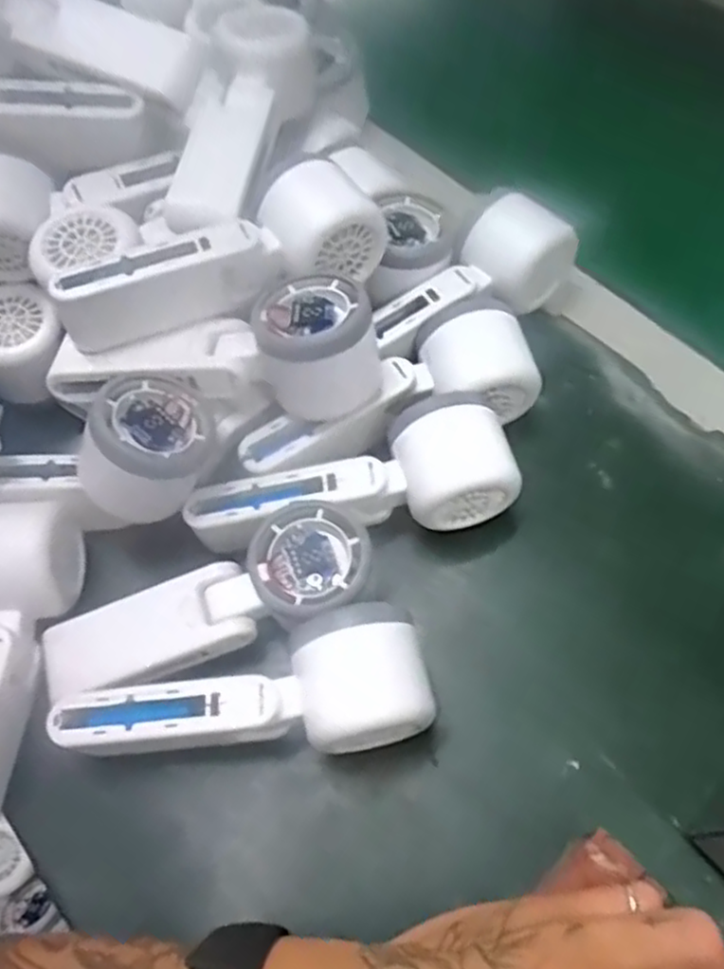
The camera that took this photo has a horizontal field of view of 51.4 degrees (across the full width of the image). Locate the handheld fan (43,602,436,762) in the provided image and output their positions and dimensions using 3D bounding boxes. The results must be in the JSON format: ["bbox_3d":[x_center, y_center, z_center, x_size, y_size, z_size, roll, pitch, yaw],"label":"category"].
[{"bbox_3d":[-0.051,0.105,0.343,0.162,0.052,0.054,-15,62,-5],"label":"handheld fan"}]

